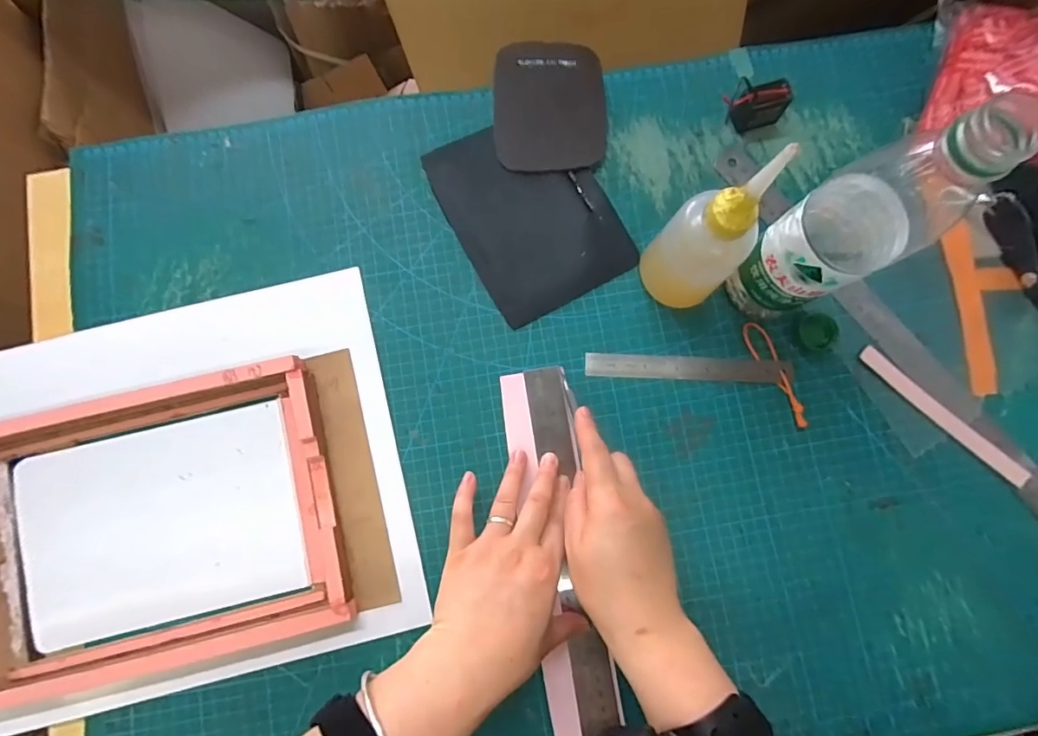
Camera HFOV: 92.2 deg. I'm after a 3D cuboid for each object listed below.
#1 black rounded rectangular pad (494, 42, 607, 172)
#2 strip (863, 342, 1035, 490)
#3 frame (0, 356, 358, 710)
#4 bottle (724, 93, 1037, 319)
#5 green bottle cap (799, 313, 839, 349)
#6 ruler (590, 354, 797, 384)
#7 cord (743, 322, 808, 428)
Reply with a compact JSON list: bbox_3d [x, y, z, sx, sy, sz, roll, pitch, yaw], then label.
[{"bbox_3d":[0.028,-0.236,0.441,0.097,0.009,0.129,-1,82,-1],"label":"black rounded rectangular pad"},{"bbox_3d":[0.343,0.039,0.404,0.154,0.004,0.016,41,85,6],"label":"strip"},{"bbox_3d":[-0.284,0.122,0.374,0.283,0.029,0.209,-14,82,-2],"label":"frame"},{"bbox_3d":[0.205,-0.086,0.316,0.067,0.221,0.061,-35,83,-5],"label":"bottle"},{"bbox_3d":[0.245,-0.030,0.407,0.032,0.012,0.028,-13,82,-2],"label":"green bottle cap"},{"bbox_3d":[0.140,0.000,0.411,0.167,0.004,0.020,2,82,0],"label":"ruler"},{"bbox_3d":[0.210,0.005,0.407,0.020,0.007,0.093,-23,83,-4],"label":"cord"}]

